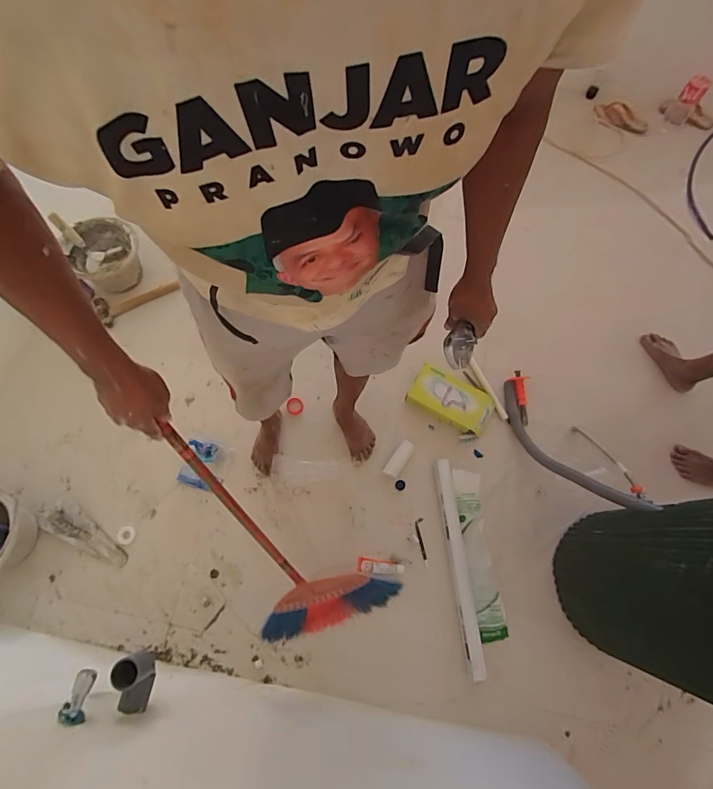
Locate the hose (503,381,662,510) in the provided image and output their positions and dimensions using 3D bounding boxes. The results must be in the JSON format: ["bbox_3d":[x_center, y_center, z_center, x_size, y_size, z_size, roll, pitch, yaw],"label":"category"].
[{"bbox_3d":[0.625,0.182,1.263,0.100,0.163,0.592,-25,41,-7],"label":"hose"}]

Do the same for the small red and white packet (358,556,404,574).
[{"bbox_3d":[0.074,0.526,1.246,0.138,0.024,0.043,5,70,2],"label":"small red and white packet"}]

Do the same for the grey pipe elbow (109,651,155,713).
[{"bbox_3d":[-0.467,0.603,0.844,0.057,0.099,0.113,7,70,3],"label":"grey pipe elbow"}]

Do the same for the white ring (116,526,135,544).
[{"bbox_3d":[-0.718,0.437,1.266,0.056,0.013,0.054,0,70,0],"label":"white ring"}]

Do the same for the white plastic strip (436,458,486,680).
[{"bbox_3d":[0.310,0.502,1.235,0.046,0.029,0.605,-5,70,-2],"label":"white plastic strip"}]

